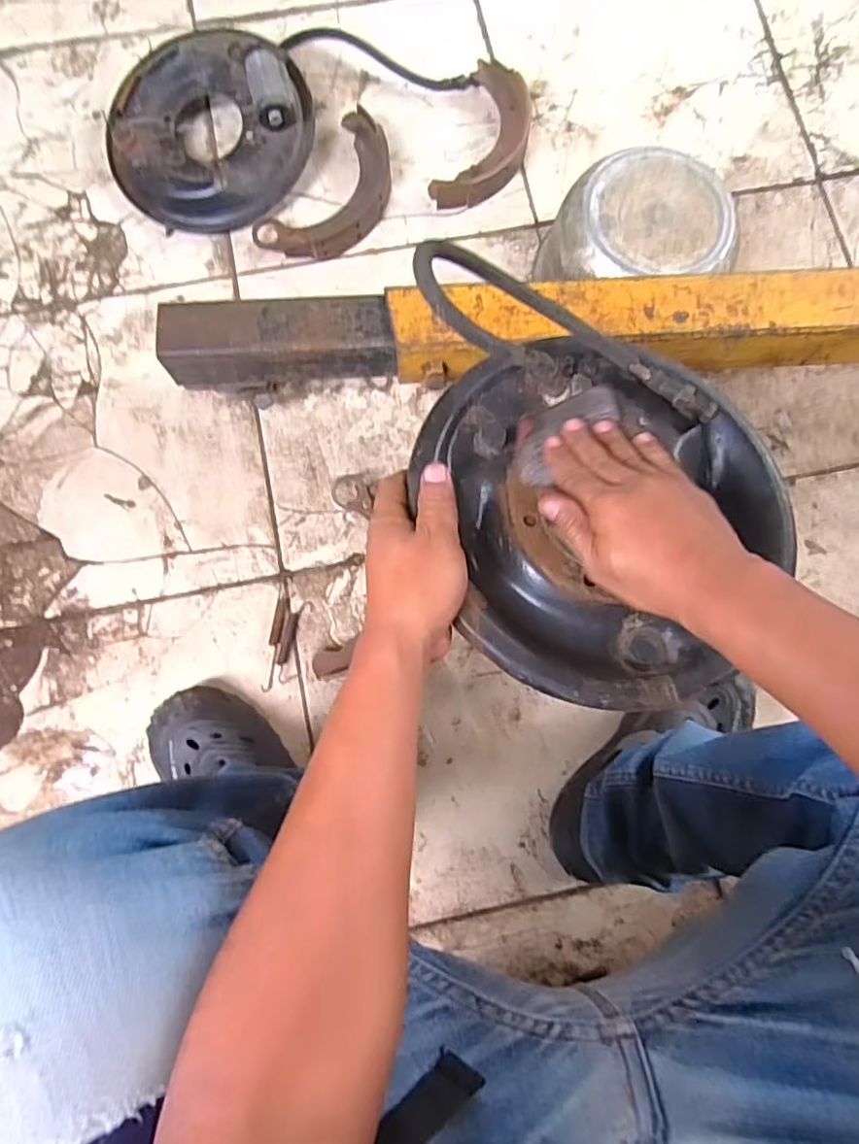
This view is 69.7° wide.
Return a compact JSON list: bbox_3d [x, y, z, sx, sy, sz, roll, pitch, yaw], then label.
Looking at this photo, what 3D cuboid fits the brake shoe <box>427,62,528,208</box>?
[{"bbox_3d":[0.081,-0.578,0.826,0.098,0.033,0.217,21,82,2],"label":"brake shoe"}]

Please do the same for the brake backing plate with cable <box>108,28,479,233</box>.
[{"bbox_3d":[-0.203,-0.631,0.806,0.456,0.086,0.235,-33,84,-5],"label":"brake backing plate with cable"}]

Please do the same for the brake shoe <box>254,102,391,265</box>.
[{"bbox_3d":[-0.122,-0.493,0.814,0.122,0.032,0.224,37,83,4],"label":"brake shoe"}]

